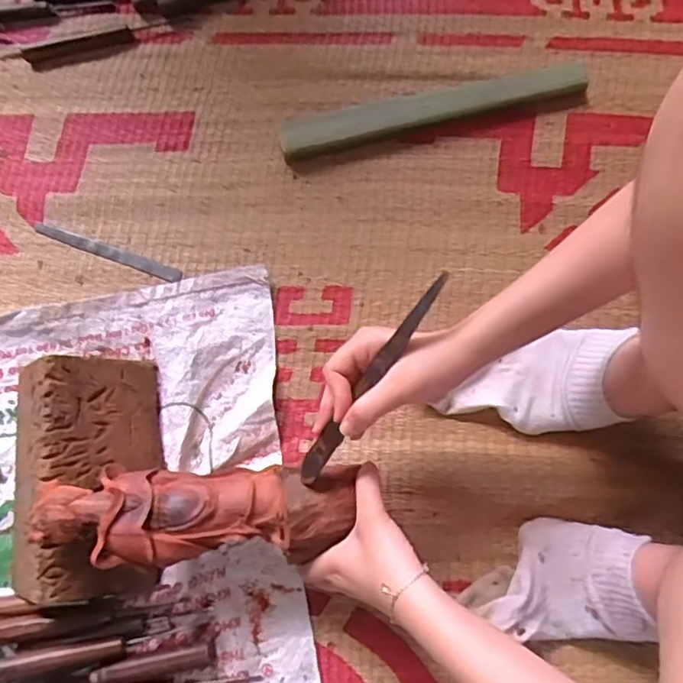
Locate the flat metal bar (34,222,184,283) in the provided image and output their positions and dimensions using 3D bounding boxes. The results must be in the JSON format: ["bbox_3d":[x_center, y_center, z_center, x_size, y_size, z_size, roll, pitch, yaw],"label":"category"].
[{"bbox_3d":[-0.240,-0.092,0.615,0.161,0.006,0.013,20,79,5],"label":"flat metal bar"}]

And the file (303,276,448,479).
[{"bbox_3d":[0.021,0.030,0.455,0.017,0.011,0.194,35,105,8],"label":"file"}]

